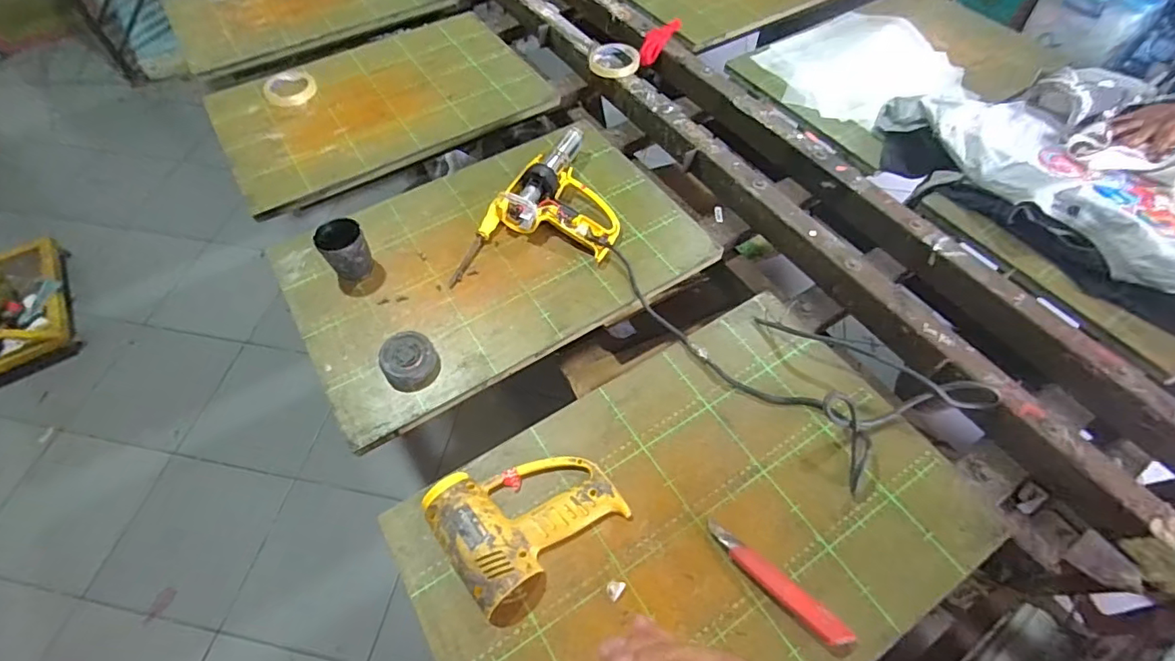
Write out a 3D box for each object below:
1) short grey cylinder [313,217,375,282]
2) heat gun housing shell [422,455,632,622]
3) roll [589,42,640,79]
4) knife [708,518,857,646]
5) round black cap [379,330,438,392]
[{"bbox_3d":[-0.350,-0.115,0.778,0.063,0.075,0.063,-1,56,1],"label":"short grey cylinder"},{"bbox_3d":[-0.069,0.199,0.596,0.195,0.040,0.148,-27,60,-16],"label":"heat gun housing shell"},{"bbox_3d":[0.053,-0.531,1.055,0.099,0.025,0.092,-1,56,1],"label":"roll"},{"bbox_3d":[0.195,0.263,0.556,0.166,0.025,0.027,38,65,23],"label":"knife"},{"bbox_3d":[-0.237,0.038,0.709,0.069,0.027,0.078,-28,60,-17],"label":"round black cap"}]

